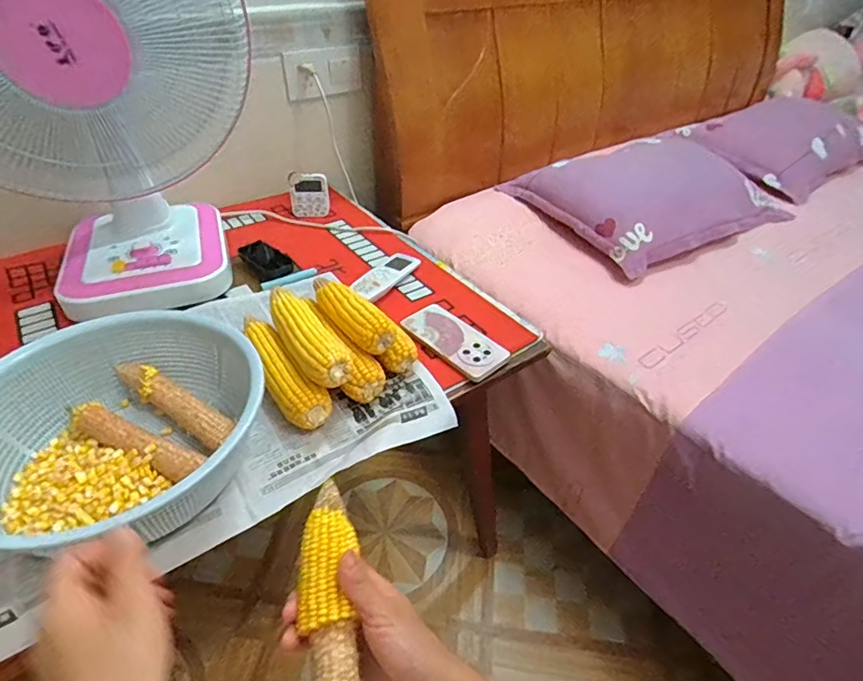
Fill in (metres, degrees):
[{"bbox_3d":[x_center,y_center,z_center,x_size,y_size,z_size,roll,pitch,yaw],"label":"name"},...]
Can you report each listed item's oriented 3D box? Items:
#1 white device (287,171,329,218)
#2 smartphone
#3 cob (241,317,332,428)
[{"bbox_3d":[-0.245,-0.293,0.993,0.073,0.087,0.017,-12,42,-17],"label":"white device"},{"bbox_3d":[0.034,-0.003,0.710,0.079,0.008,0.155,-32,53,-32],"label":"smartphone"},{"bbox_3d":[-0.197,0.034,0.626,0.050,0.053,0.212,-25,47,-29],"label":"cob"}]

